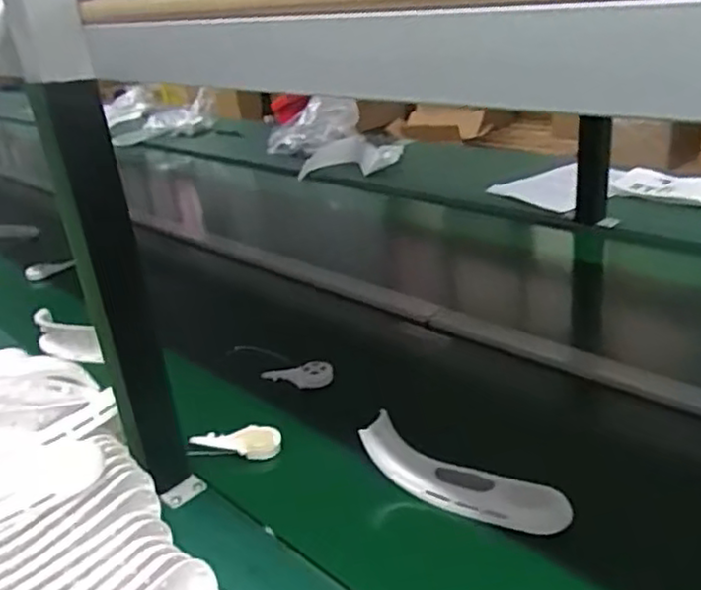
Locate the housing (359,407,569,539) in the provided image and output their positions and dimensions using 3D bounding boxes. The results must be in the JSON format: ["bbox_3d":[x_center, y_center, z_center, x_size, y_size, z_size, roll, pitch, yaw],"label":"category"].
[{"bbox_3d":[0.105,0.165,0.640,0.192,0.063,0.050,9,30,30],"label":"housing"}]

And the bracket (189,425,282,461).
[{"bbox_3d":[-0.124,0.163,0.745,0.094,0.026,0.040,-12,26,-10],"label":"bracket"}]

